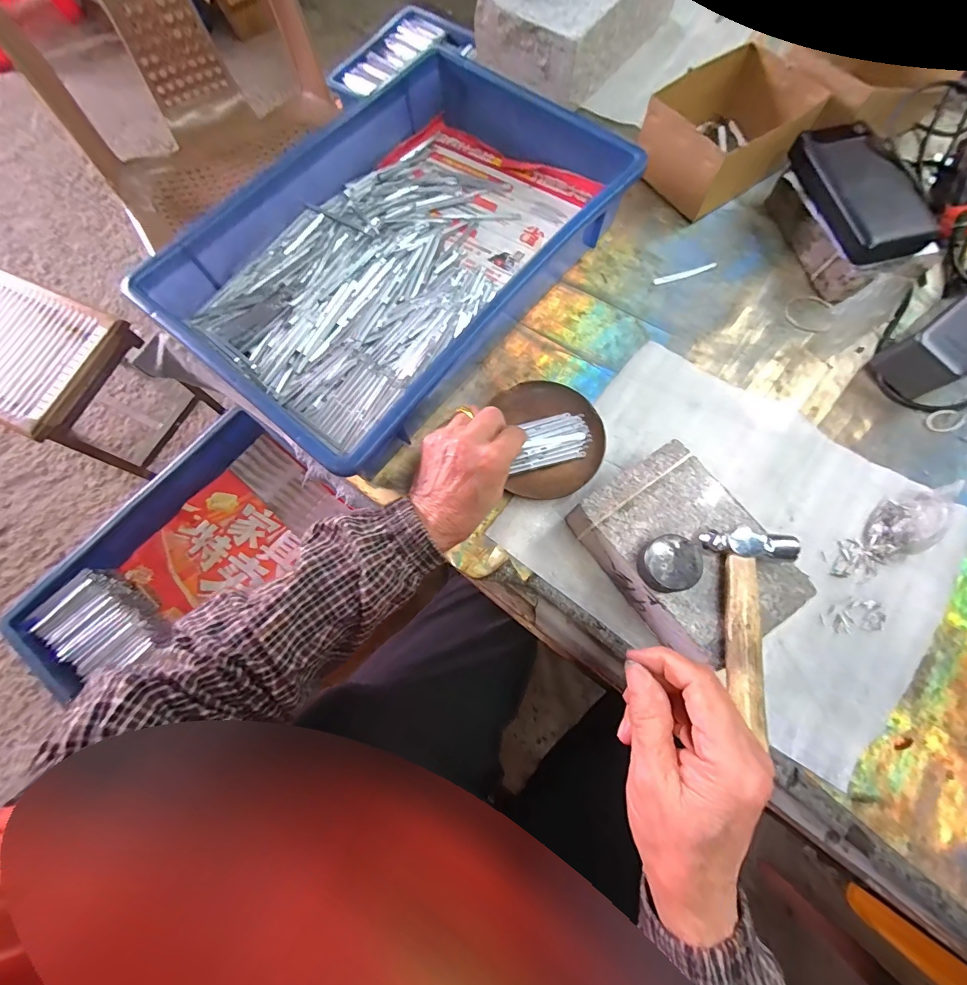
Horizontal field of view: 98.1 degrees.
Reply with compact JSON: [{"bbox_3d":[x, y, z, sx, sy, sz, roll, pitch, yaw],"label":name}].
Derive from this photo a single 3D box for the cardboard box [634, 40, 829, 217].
[{"bbox_3d":[0.264,-0.395,0.466,0.164,0.071,0.120,-36,76,-9],"label":"cardboard box"}]

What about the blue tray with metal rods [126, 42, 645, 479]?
[{"bbox_3d":[-0.076,-0.247,0.424,0.280,0.076,0.433,38,78,12],"label":"blue tray with metal rods"}]

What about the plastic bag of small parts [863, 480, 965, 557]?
[{"bbox_3d":[0.365,0.023,0.357,0.075,0.032,0.037,-44,77,-11],"label":"plastic bag of small parts"}]

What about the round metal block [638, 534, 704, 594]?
[{"bbox_3d":[0.128,0.050,0.292,0.037,0.020,0.036,0,73,1],"label":"round metal block"}]

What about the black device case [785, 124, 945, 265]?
[{"bbox_3d":[0.371,-0.299,0.412,0.081,0.021,0.153,-15,74,-3],"label":"black device case"}]

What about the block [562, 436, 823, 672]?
[{"bbox_3d":[0.151,0.052,0.334,0.109,0.065,0.143,-35,76,-9],"label":"block"}]

